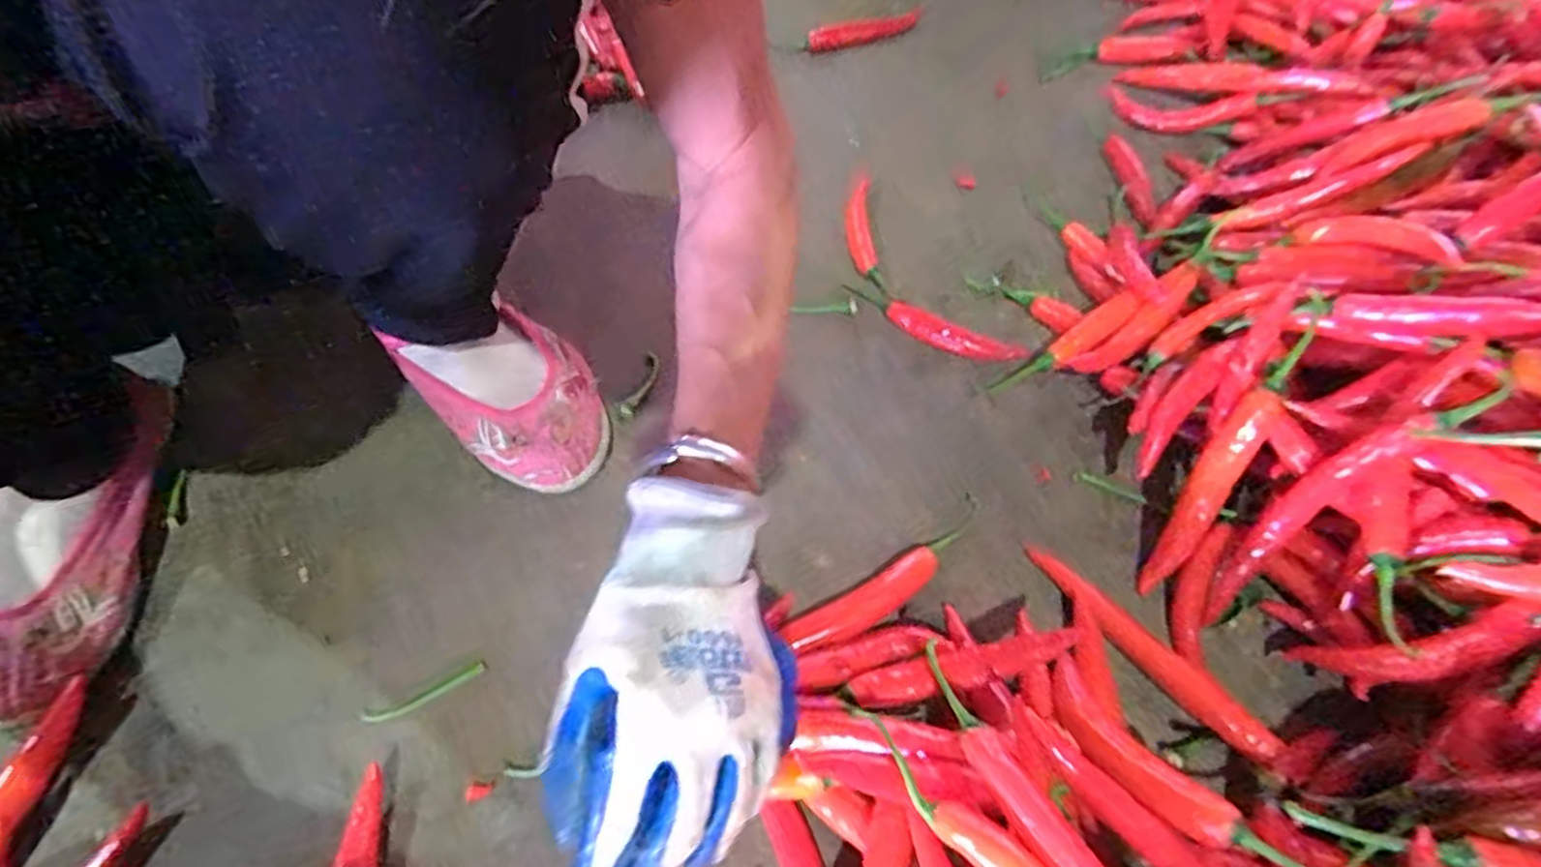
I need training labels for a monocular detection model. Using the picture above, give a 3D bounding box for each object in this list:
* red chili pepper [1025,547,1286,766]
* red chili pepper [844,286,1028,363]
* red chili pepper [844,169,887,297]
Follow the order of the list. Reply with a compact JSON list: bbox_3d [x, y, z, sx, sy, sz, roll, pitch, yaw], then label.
[{"bbox_3d":[0.203,0.116,0.405,0.016,0.021,0.149,-34,63,-19],"label":"red chili pepper"},{"bbox_3d":[0.116,-0.079,0.544,0.140,0.012,0.028,24,61,16],"label":"red chili pepper"},{"bbox_3d":[0.073,-0.164,0.596,0.024,0.016,0.125,-3,57,-1],"label":"red chili pepper"}]

